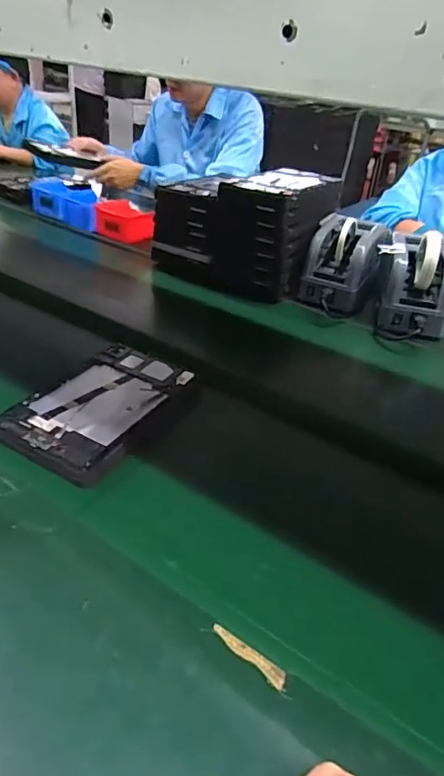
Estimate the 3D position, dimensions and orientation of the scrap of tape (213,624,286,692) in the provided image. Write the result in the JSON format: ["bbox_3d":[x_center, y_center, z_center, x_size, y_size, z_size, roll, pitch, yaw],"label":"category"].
[{"bbox_3d":[0.022,0.220,0.424,0.071,0.004,0.015,28,31,30],"label":"scrap of tape"}]

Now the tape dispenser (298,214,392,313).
[{"bbox_3d":[0.232,-0.239,0.988,0.131,0.136,0.188,16,35,15],"label":"tape dispenser"}]

